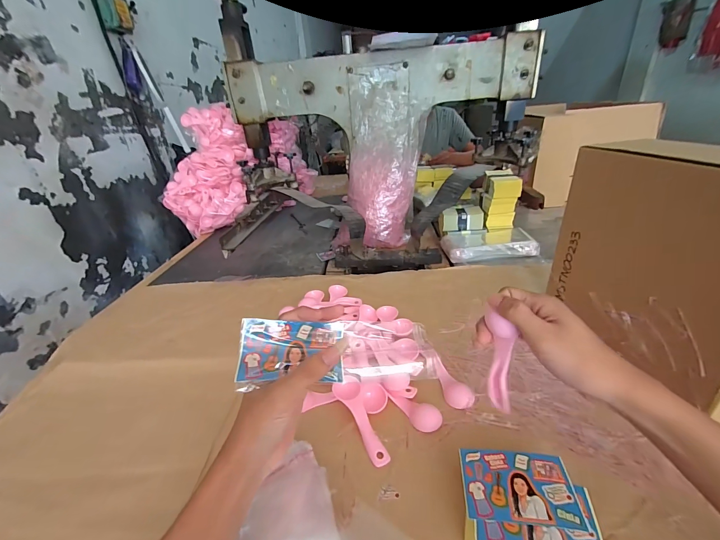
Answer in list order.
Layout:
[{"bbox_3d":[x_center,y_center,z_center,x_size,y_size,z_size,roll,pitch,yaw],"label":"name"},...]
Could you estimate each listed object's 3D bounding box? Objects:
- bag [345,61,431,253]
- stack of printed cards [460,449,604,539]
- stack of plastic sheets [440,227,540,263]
[{"bbox_3d":[0.065,-0.275,0.778,0.185,0.432,0.101,-1,-4,11],"label":"bag"},{"bbox_3d":[0.141,0.206,0.269,0.098,0.028,0.086,0,31,13],"label":"stack of printed cards"},{"bbox_3d":[0.296,-0.056,0.724,0.200,0.034,0.116,-3,28,5],"label":"stack of plastic sheets"}]

